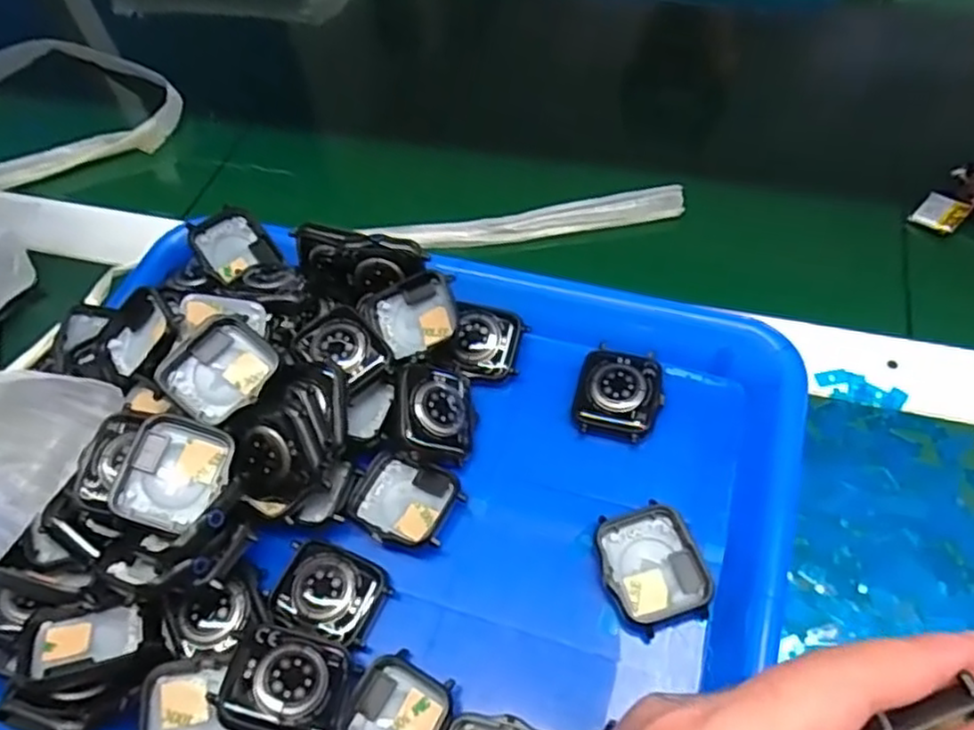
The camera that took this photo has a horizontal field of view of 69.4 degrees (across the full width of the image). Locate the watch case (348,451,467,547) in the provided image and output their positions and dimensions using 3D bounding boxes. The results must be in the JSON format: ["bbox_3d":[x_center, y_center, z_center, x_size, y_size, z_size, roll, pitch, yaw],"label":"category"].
[{"bbox_3d":[-0.035,0.059,0.304,0.044,0.013,0.039,24,62,18],"label":"watch case"}]

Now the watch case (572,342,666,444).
[{"bbox_3d":[0.061,0.012,0.323,0.038,0.012,0.046,12,59,12],"label":"watch case"}]

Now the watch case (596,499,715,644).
[{"bbox_3d":[0.065,0.081,0.281,0.039,0.011,0.046,-16,57,-6],"label":"watch case"}]

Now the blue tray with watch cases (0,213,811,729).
[{"bbox_3d":[-0.049,0.048,0.293,0.324,0.050,0.256,15,59,13],"label":"blue tray with watch cases"}]

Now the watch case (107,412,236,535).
[{"bbox_3d":[-0.122,0.042,0.273,0.037,0.011,0.042,24,63,-13],"label":"watch case"}]

